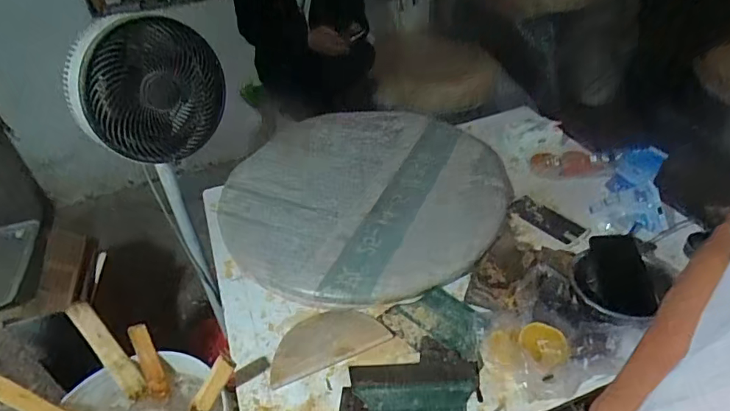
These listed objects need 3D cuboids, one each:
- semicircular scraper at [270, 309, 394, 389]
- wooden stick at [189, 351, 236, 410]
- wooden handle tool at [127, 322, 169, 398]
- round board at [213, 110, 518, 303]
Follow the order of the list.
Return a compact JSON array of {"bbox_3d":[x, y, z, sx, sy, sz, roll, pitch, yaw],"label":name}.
[{"bbox_3d":[-0.068,0.230,0.823,0.205,0.011,0.103,-18,41,-14],"label":"semicircular scraper"},{"bbox_3d":[-0.240,0.286,0.744,0.031,0.140,0.007,33,20,1],"label":"wooden stick"},{"bbox_3d":[-0.368,0.263,0.807,0.033,0.129,0.019,-19,6,-14],"label":"wooden handle tool"},{"bbox_3d":[-0.004,-0.060,1.096,0.630,0.028,0.613,-12,40,-7],"label":"round board"}]

